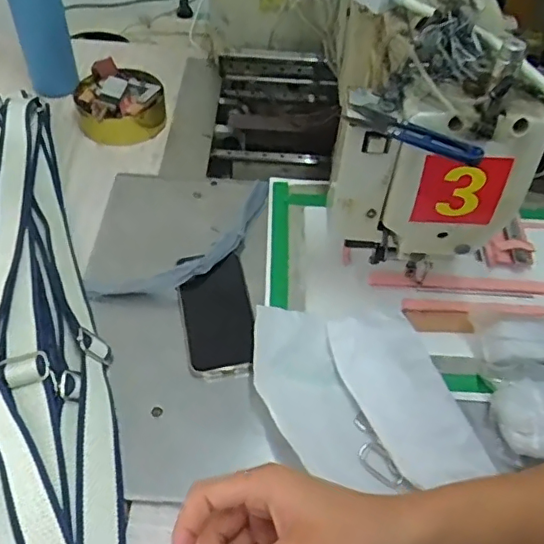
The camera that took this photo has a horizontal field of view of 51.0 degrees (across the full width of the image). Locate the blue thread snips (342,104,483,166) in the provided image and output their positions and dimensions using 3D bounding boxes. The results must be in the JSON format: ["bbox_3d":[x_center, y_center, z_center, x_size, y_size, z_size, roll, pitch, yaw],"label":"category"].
[{"bbox_3d":[0.105,-0.103,0.429,0.105,0.010,0.027,25,52,18],"label":"blue thread snips"}]

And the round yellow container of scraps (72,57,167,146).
[{"bbox_3d":[-0.213,-0.244,0.796,0.118,0.052,0.127,2,49,-2],"label":"round yellow container of scraps"}]

